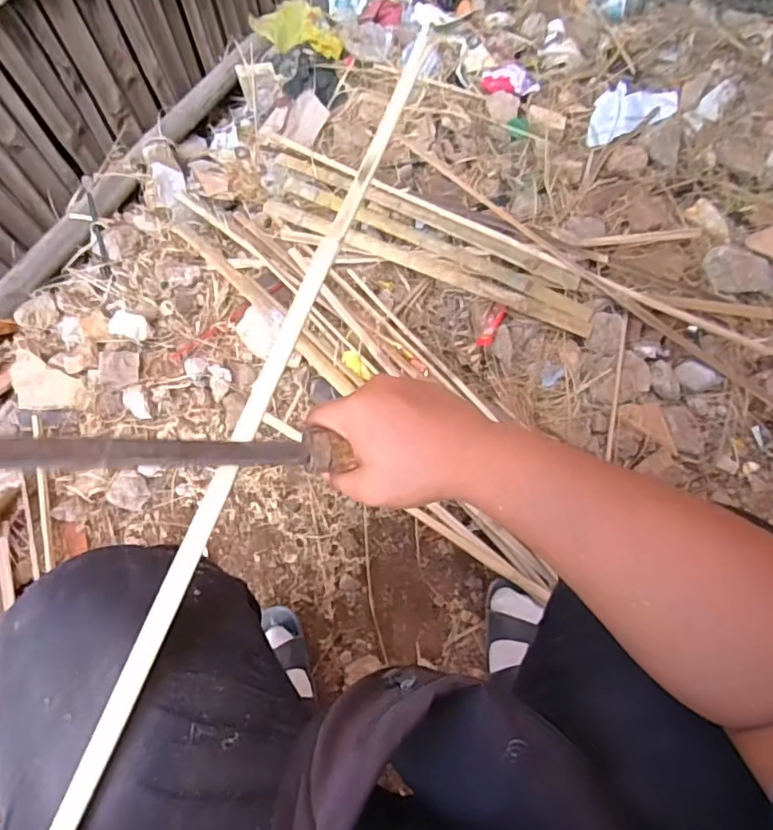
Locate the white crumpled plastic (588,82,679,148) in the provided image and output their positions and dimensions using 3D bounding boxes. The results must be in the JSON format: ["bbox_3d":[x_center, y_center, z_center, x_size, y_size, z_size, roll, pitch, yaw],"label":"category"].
[{"bbox_3d":[0.437,-0.562,1.036,0.188,0.030,0.098,-26,72,-12],"label":"white crumpled plastic"}]

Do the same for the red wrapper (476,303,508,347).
[{"bbox_3d":[0.166,-0.140,0.897,0.021,0.016,0.078,26,68,12],"label":"red wrapper"}]

